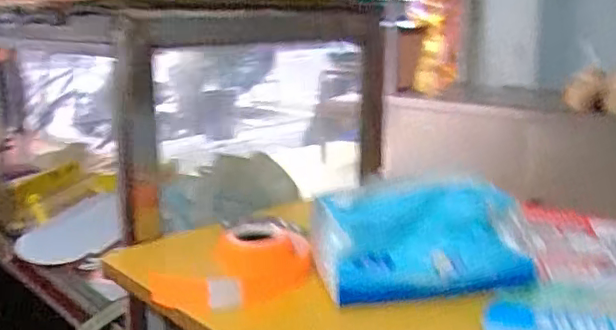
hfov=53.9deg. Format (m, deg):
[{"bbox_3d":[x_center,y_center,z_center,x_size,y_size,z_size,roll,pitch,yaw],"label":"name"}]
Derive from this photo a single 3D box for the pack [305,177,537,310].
[{"bbox_3d":[0.085,0.054,0.464,0.165,0.075,0.066,-3,14,-12],"label":"pack"}]

